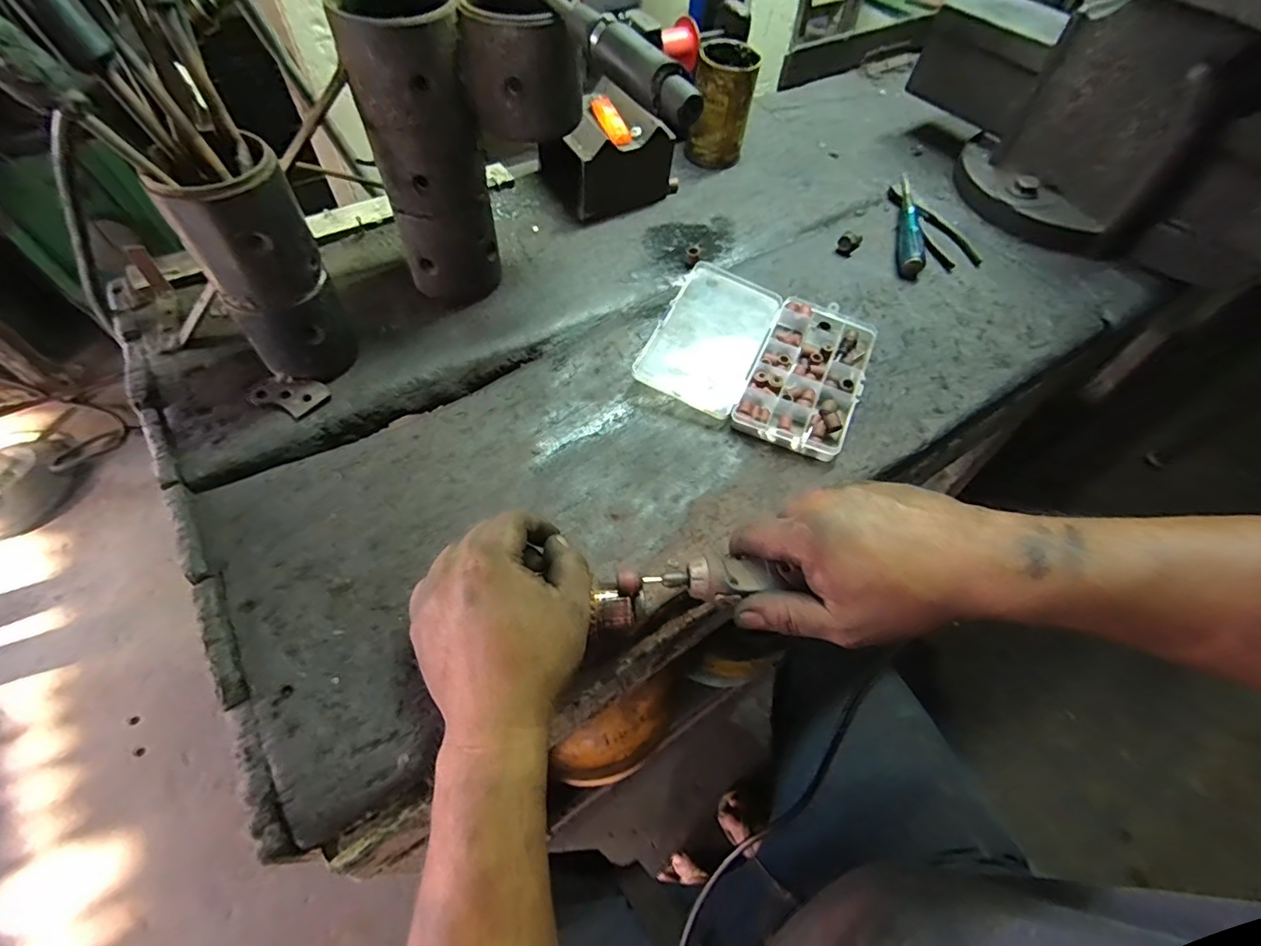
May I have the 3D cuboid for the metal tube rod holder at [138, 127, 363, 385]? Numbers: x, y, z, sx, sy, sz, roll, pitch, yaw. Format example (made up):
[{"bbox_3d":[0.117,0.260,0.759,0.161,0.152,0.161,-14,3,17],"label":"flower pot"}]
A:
[{"bbox_3d":[-0.279,-0.156,0.418,0.075,0.164,0.067,-15,60,-13],"label":"metal tube rod holder"}]

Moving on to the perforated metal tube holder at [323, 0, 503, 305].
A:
[{"bbox_3d":[-0.175,-0.270,0.469,0.085,0.222,0.088,-17,60,-14],"label":"perforated metal tube holder"}]

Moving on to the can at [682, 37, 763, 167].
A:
[{"bbox_3d":[0.114,-0.462,0.678,0.075,0.119,0.076,13,58,4],"label":"can"}]

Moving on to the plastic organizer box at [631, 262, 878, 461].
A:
[{"bbox_3d":[0.126,-0.118,0.522,0.195,0.023,0.183,22,59,10],"label":"plastic organizer box"}]

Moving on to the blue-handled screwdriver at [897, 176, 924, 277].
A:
[{"bbox_3d":[0.335,-0.306,0.644,0.026,0.021,0.201,16,58,6],"label":"blue-handled screwdriver"}]

